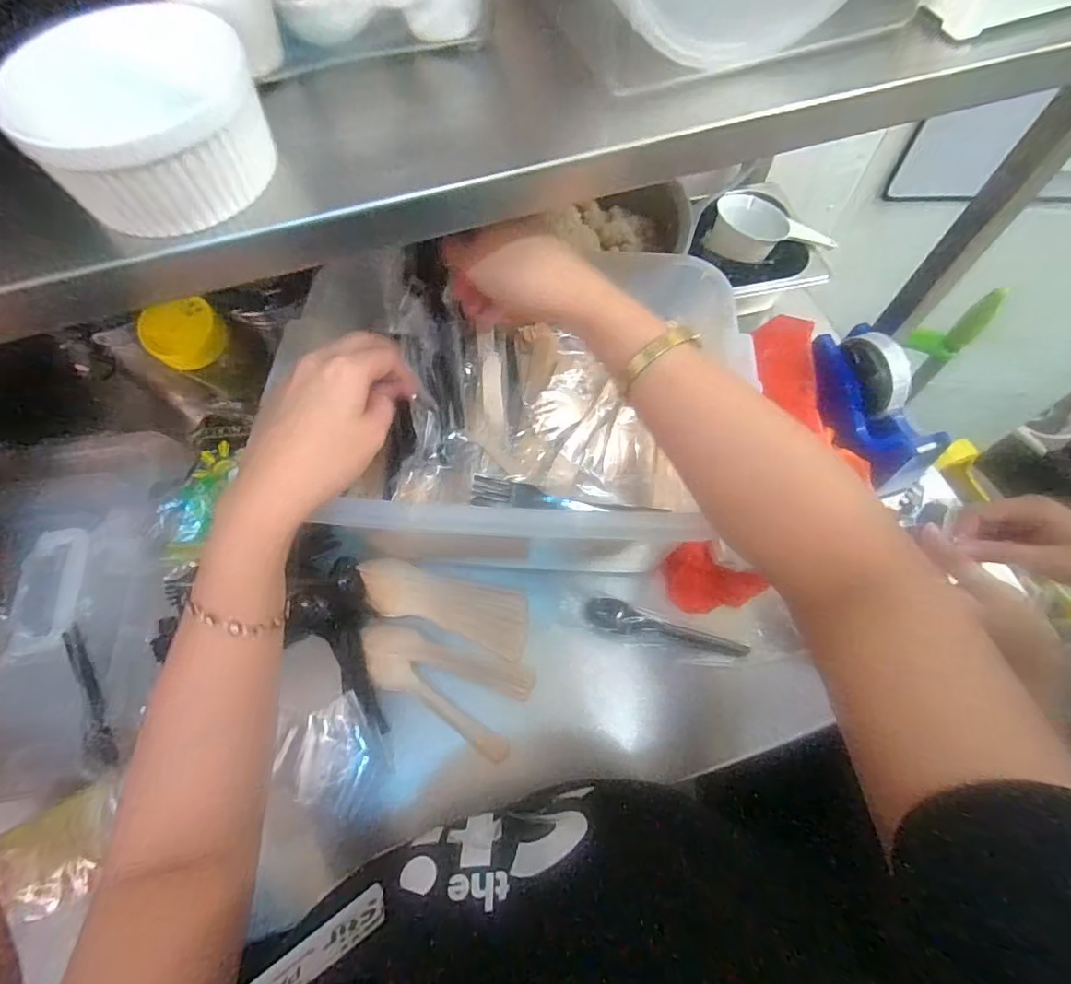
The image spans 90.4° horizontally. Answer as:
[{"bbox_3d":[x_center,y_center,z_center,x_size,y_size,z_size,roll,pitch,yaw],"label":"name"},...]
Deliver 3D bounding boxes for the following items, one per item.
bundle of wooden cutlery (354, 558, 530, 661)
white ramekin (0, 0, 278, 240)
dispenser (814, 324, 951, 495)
[{"bbox_3d":[-0.084,0.103,0.494,0.159,0.022,0.058,14,66,8],"label":"bundle of wooden cutlery"},{"bbox_3d":[-0.169,-0.158,0.230,0.086,0.049,0.083,-1,65,2],"label":"white ramekin"},{"bbox_3d":[0.316,-0.085,0.498,0.067,0.077,0.146,-15,65,-5],"label":"dispenser"}]

